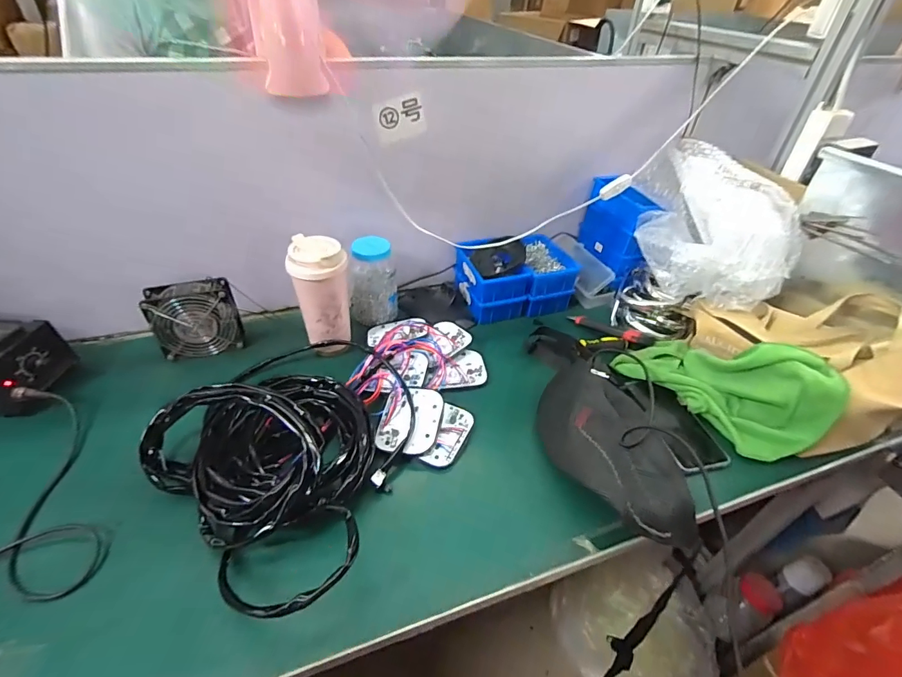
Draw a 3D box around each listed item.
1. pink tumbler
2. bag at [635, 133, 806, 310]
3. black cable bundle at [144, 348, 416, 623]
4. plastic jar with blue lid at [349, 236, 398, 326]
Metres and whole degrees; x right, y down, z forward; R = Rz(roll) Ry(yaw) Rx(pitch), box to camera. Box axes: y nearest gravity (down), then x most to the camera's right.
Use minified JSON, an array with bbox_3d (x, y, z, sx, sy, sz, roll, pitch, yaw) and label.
[{"bbox_3d":[-0.203,-0.062,0.703,0.079,0.188,0.072,-4,42,-9],"label":"pink tumbler"},{"bbox_3d":[0.401,-0.185,0.702,0.274,0.186,0.129,35,50,31],"label":"bag"},{"bbox_3d":[-0.220,0.138,0.534,0.291,0.109,0.317,10,41,7],"label":"black cable bundle"},{"bbox_3d":[-0.140,-0.105,0.782,0.082,0.147,0.072,-3,41,-8],"label":"plastic jar with blue lid"}]

